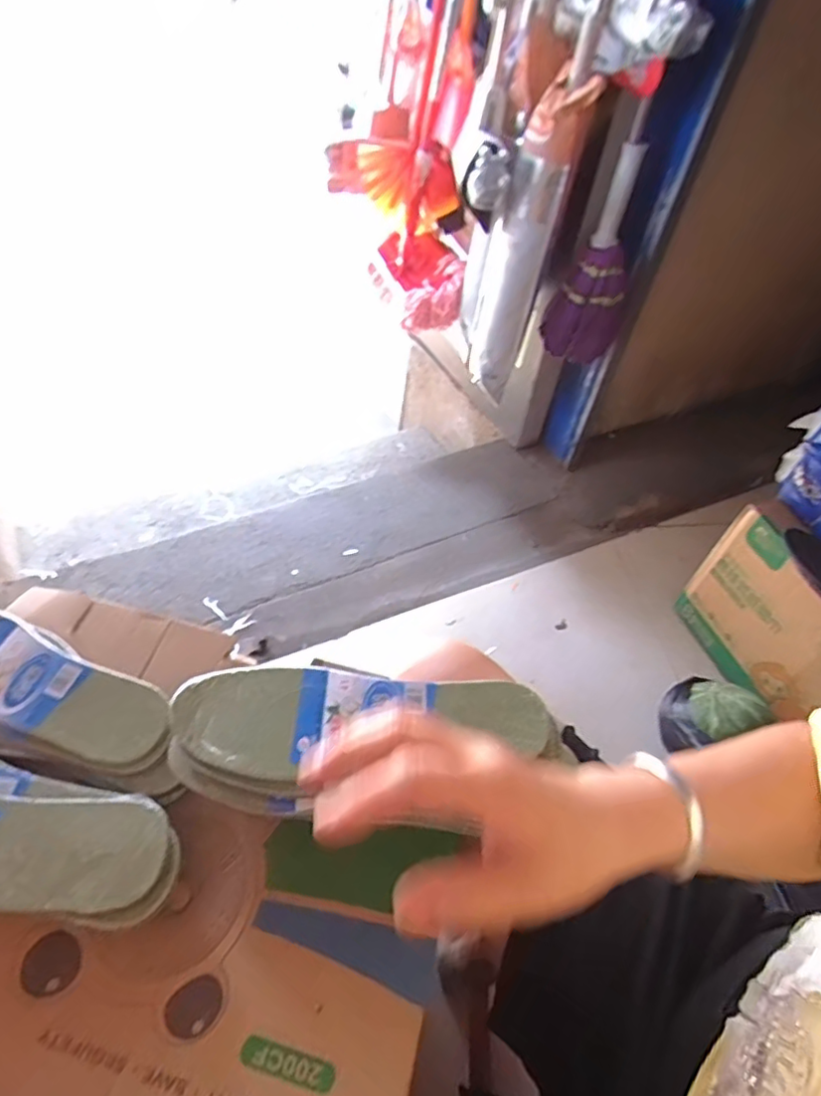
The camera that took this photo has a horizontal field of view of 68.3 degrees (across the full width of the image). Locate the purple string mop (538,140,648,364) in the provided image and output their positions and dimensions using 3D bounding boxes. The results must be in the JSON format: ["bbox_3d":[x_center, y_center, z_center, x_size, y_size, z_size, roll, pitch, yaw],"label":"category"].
[{"bbox_3d":[0.340,-0.505,1.123,0.147,0.396,0.106,19,50,8],"label":"purple string mop"}]

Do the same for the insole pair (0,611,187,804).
[{"bbox_3d":[-0.266,0.103,0.434,0.240,0.021,0.085,16,50,9],"label":"insole pair"}]

